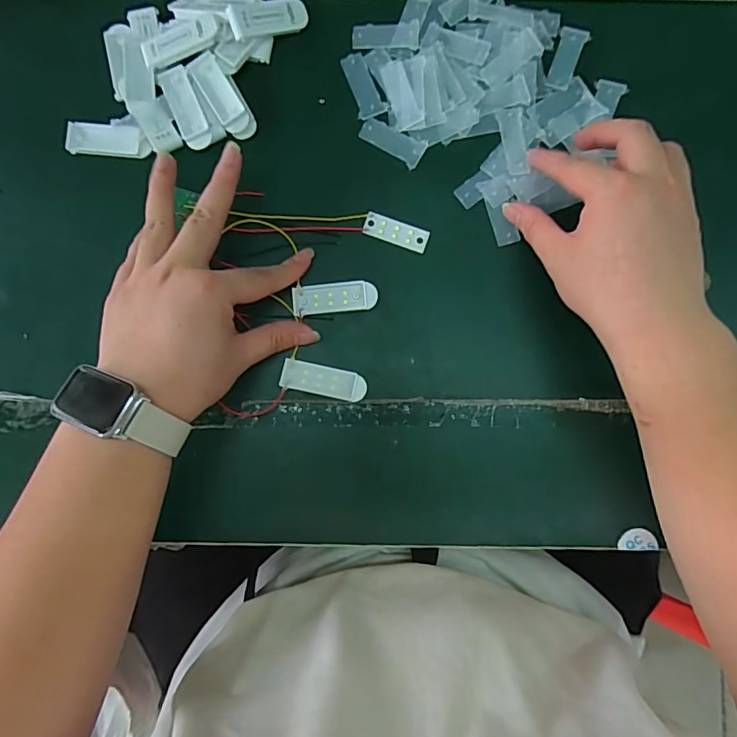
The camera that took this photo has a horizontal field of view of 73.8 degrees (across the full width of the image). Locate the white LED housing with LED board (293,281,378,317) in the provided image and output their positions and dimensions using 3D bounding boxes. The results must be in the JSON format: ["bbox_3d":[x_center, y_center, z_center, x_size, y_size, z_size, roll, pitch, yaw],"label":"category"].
[{"bbox_3d":[-0.023,-0.049,0.343,0.058,0.005,0.022,-4,86,0],"label":"white LED housing with LED board"}]

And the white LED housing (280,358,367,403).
[{"bbox_3d":[-0.030,0.009,0.339,0.058,0.006,0.020,12,86,1],"label":"white LED housing"}]

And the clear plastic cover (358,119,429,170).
[{"bbox_3d":[0.017,-0.163,0.352,0.048,0.004,0.021,29,87,2],"label":"clear plastic cover"}]

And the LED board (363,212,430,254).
[{"bbox_3d":[0.020,-0.097,0.349,0.046,0.004,0.017,20,86,1],"label":"LED board"}]

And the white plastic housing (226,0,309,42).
[{"bbox_3d":[-0.070,-0.247,0.347,0.057,0.012,0.020,-27,86,-22],"label":"white plastic housing"}]

